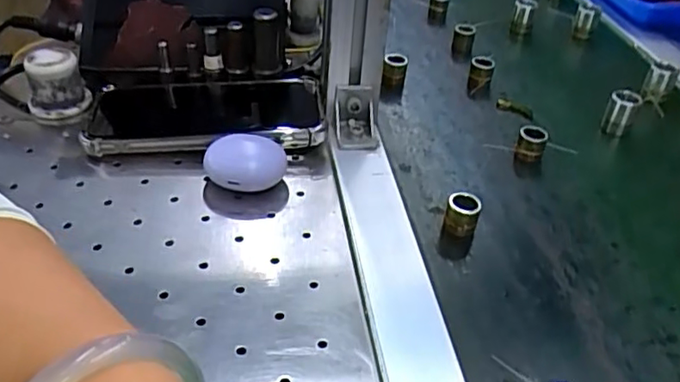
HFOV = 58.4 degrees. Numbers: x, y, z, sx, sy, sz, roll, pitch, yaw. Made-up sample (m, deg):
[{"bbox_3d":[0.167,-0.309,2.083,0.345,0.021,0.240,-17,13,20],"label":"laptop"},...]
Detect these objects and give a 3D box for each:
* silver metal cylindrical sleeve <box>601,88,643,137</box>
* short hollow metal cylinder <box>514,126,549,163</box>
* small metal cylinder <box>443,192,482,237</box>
[{"bbox_3d":[0.224,-0.062,0.487,0.021,0.038,0.020,26,42,24],"label":"silver metal cylindrical sleeve"},{"bbox_3d":[0.142,-0.036,0.452,0.020,0.022,0.017,19,40,16],"label":"short hollow metal cylinder"},{"bbox_3d":[0.077,0.015,0.383,0.020,0.022,0.016,16,39,12],"label":"small metal cylinder"}]

